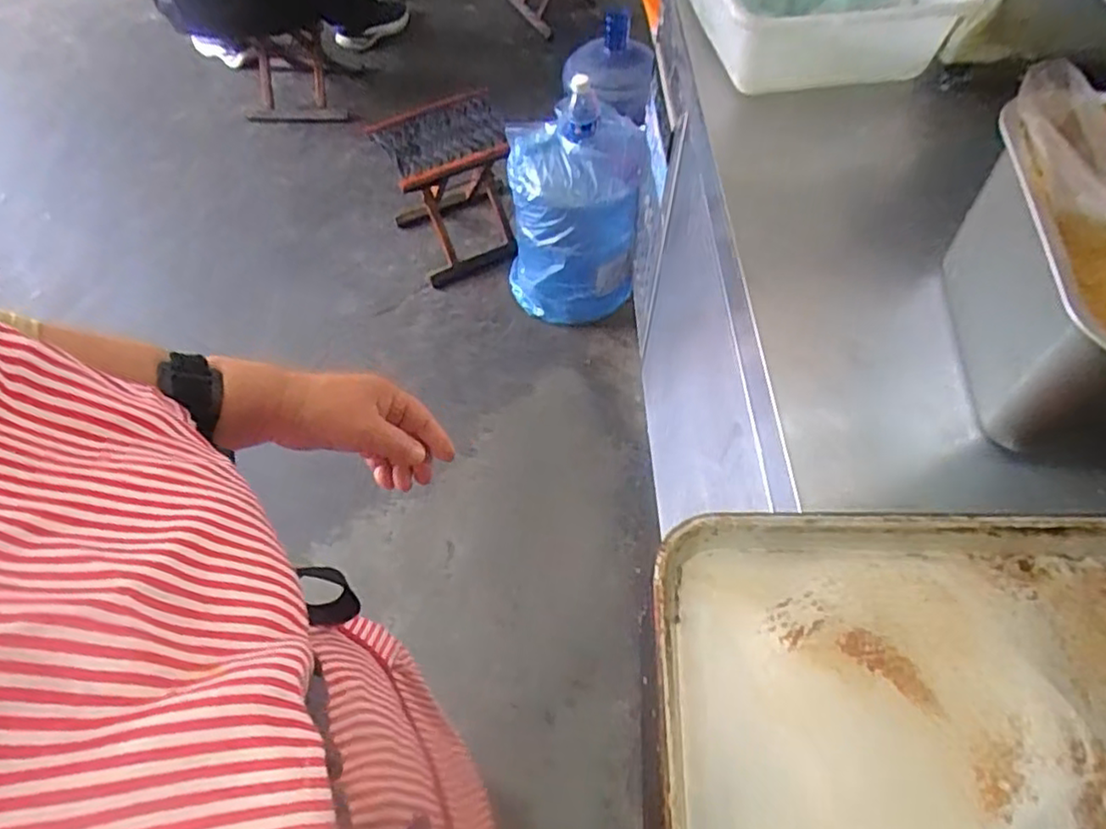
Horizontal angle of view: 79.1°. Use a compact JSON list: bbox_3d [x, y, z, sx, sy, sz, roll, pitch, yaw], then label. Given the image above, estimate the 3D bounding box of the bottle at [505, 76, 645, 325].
[{"bbox_3d":[0.041,-0.428,1.448,0.266,0.480,0.240,3,59,2],"label":"bottle"}]

